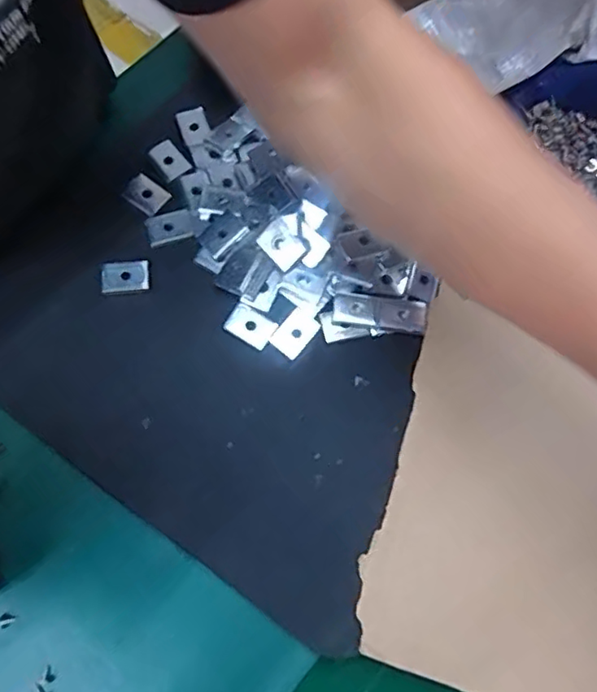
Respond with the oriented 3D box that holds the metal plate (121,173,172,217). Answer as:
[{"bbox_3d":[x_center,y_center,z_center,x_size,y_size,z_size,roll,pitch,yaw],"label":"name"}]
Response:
[{"bbox_3d":[-0.099,-0.098,0.377,0.029,0.004,0.021,40,76,10],"label":"metal plate"}]

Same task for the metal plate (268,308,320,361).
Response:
[{"bbox_3d":[-0.002,-0.008,0.350,0.019,0.004,0.027,38,76,9],"label":"metal plate"}]

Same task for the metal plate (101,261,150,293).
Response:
[{"bbox_3d":[-0.106,-0.042,0.358,0.028,0.005,0.019,-5,73,-3],"label":"metal plate"}]

